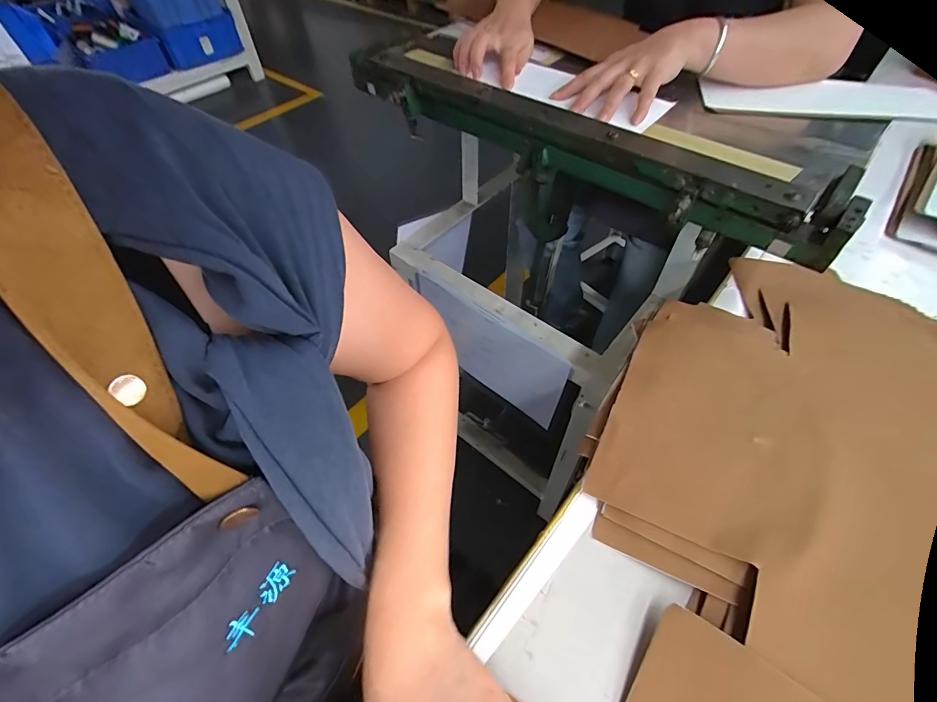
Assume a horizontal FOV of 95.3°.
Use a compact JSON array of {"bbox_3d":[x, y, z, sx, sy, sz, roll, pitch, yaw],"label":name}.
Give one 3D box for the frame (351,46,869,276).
[{"bbox_3d":[0.103,-0.258,0.520,0.627,0.073,0.121,33,60,25],"label":"frame"}]

